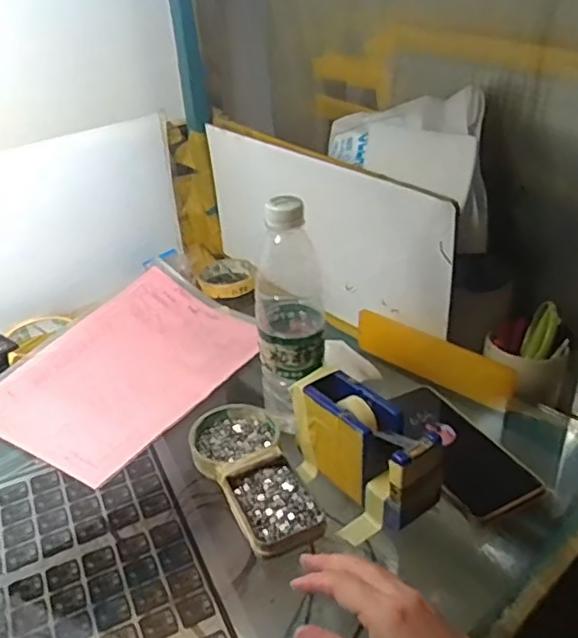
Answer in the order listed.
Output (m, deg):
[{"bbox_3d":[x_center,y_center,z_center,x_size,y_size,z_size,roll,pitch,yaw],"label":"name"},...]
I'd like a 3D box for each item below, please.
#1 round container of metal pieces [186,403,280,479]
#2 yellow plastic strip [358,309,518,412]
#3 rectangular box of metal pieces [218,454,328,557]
[{"bbox_3d":[-0.052,0.112,0.583,0.081,0.026,0.075,-3,30,1],"label":"round container of metal pieces"},{"bbox_3d":[0.152,0.040,0.662,0.187,0.049,0.012,25,25,39],"label":"yellow plastic strip"},{"bbox_3d":[-0.013,0.155,0.514,0.063,0.020,0.093,-16,32,-20],"label":"rectangular box of metal pieces"}]

